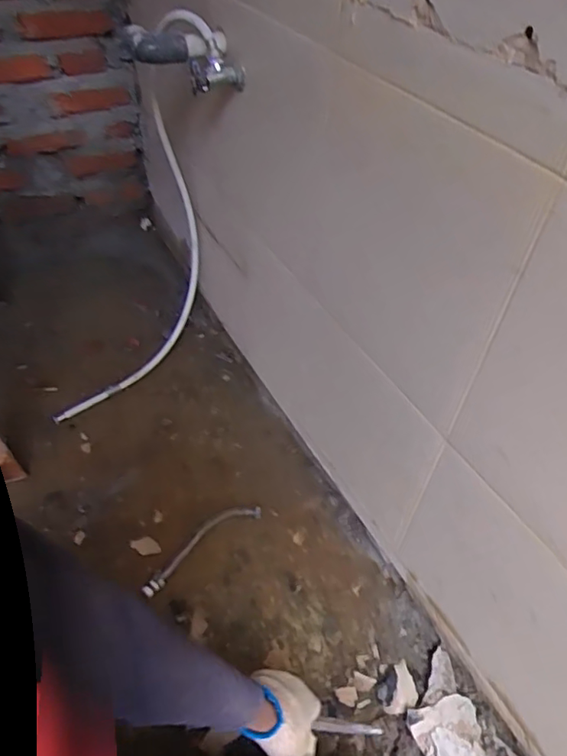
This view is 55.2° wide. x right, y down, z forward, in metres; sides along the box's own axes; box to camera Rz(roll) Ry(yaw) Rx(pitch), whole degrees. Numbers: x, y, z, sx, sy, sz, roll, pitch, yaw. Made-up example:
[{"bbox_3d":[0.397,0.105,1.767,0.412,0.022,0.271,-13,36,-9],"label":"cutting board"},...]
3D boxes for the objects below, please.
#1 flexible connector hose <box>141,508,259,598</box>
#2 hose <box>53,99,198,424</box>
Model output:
[{"bbox_3d":[-0.143,0.288,0.943,0.240,0.018,0.048,-31,56,-29],"label":"flexible connector hose"},{"bbox_3d":[-0.287,-0.204,1.169,0.233,0.662,0.037,12,12,-45],"label":"hose"}]

